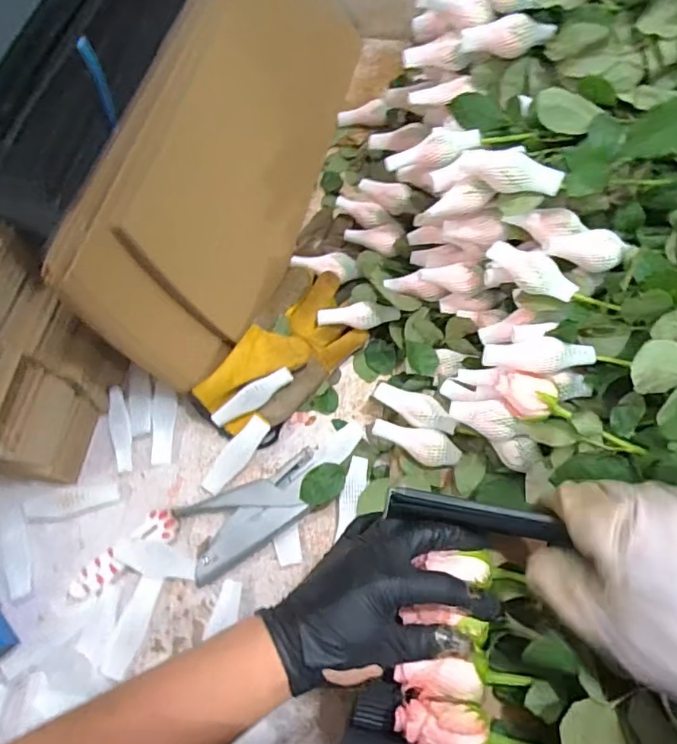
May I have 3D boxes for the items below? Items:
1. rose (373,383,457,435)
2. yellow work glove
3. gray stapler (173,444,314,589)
[{"bbox_3d":[0.072,0.034,0.518,0.089,0.024,0.029,26,68,33],"label":"rose"},{"bbox_3d":[-0.063,-0.020,0.574,0.112,0.043,0.198,38,73,16],"label":"yellow work glove"},{"bbox_3d":[-0.080,0.139,0.518,0.138,0.032,0.076,-22,68,-8],"label":"gray stapler"}]

